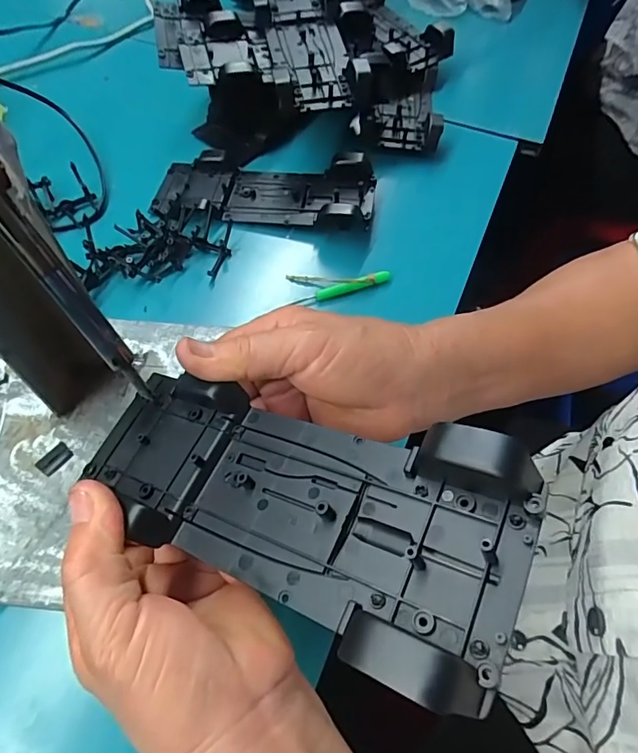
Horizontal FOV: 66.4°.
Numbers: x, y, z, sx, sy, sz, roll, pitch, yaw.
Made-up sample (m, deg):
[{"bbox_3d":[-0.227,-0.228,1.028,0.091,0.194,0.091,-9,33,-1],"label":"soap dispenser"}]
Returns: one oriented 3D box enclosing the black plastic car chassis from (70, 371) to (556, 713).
[{"bbox_3d":[-0.022,0.043,0.190,0.191,0.022,0.076,12,58,32],"label":"black plastic car chassis"}]

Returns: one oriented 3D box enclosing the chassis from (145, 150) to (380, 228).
[{"bbox_3d":[-0.050,-0.169,0.428,0.194,0.027,0.080,6,60,4],"label":"chassis"}]

